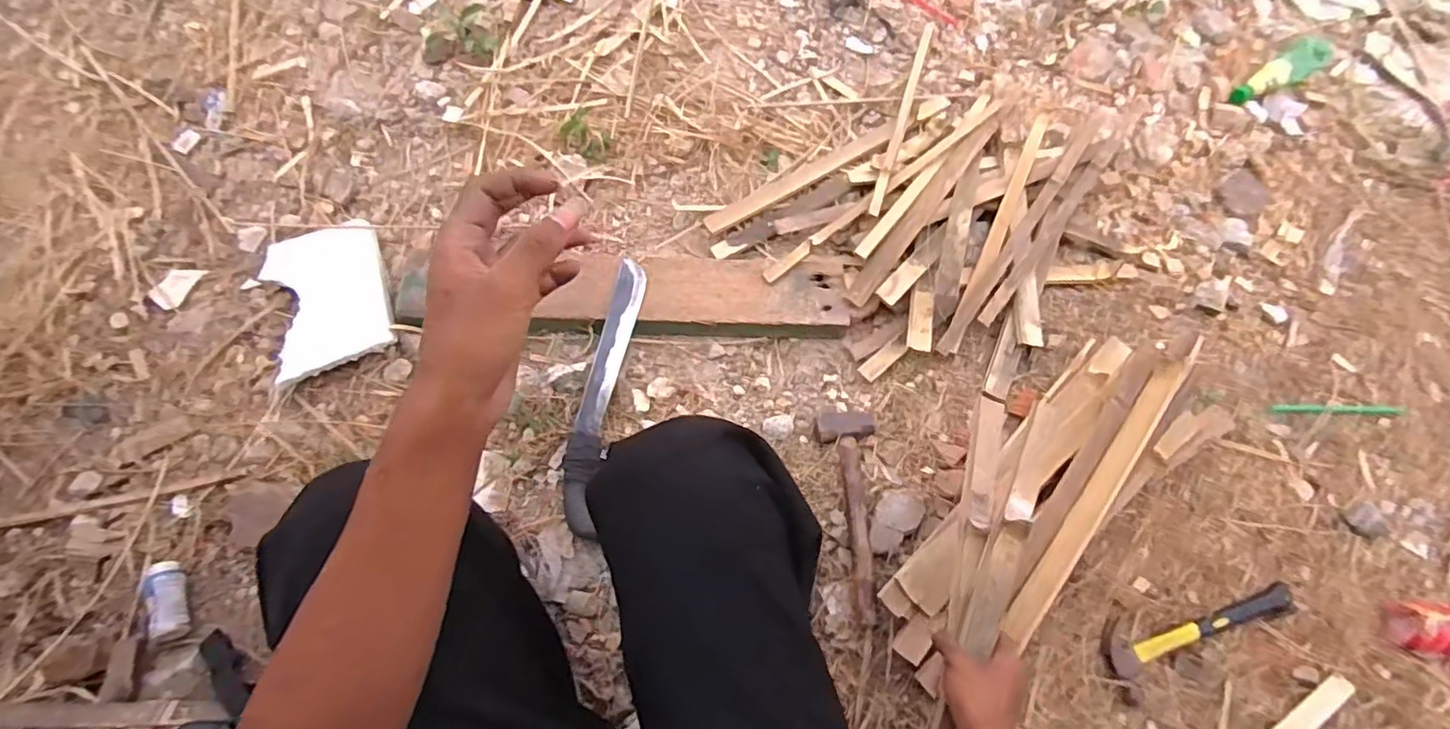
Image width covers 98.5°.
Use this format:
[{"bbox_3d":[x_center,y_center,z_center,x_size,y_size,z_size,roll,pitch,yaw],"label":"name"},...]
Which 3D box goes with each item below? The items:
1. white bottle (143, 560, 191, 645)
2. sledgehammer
[{"bbox_3d":[-0.677,0.285,0.757,0.033,0.032,0.093,-17,69,-10],"label":"white bottle"},{"bbox_3d":[0.159,0.187,0.824,0.082,0.038,0.276,6,67,0],"label":"sledgehammer"}]

